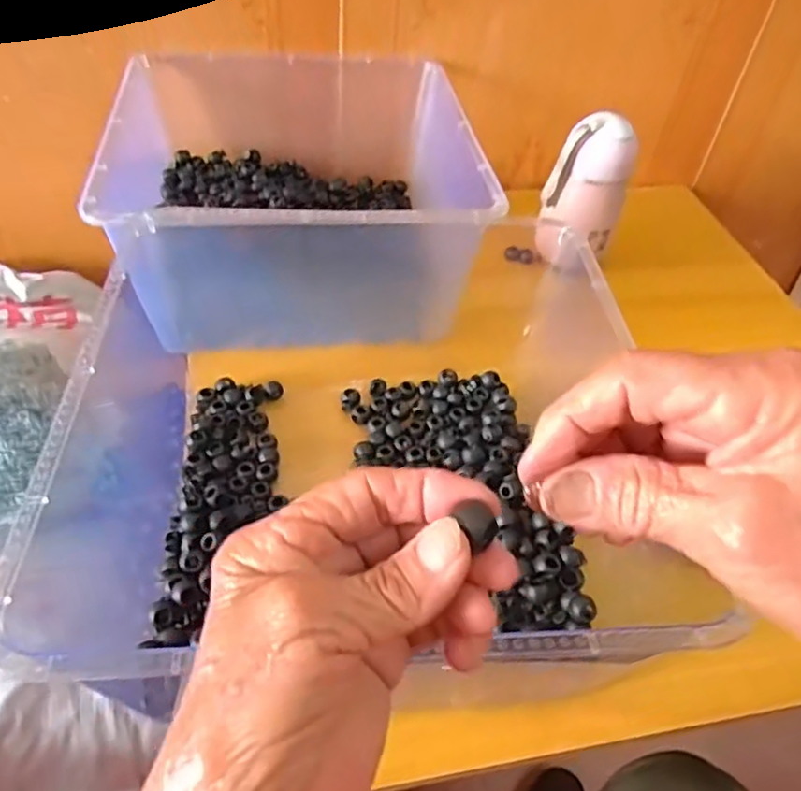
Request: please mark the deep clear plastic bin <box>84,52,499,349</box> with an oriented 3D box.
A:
[{"bbox_3d":[-0.091,-0.183,0.589,0.288,0.136,0.299,-4,48,-10],"label":"deep clear plastic bin"}]

